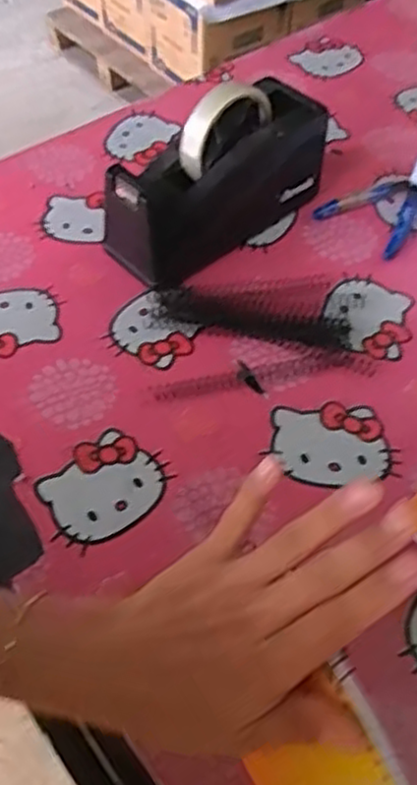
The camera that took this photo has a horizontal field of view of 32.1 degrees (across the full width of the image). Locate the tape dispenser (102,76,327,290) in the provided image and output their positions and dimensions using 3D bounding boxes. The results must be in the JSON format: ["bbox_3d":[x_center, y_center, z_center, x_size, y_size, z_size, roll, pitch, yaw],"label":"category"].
[{"bbox_3d":[0.010,-0.183,0.608,0.208,0.114,0.077,-36,61,-24],"label":"tape dispenser"}]

